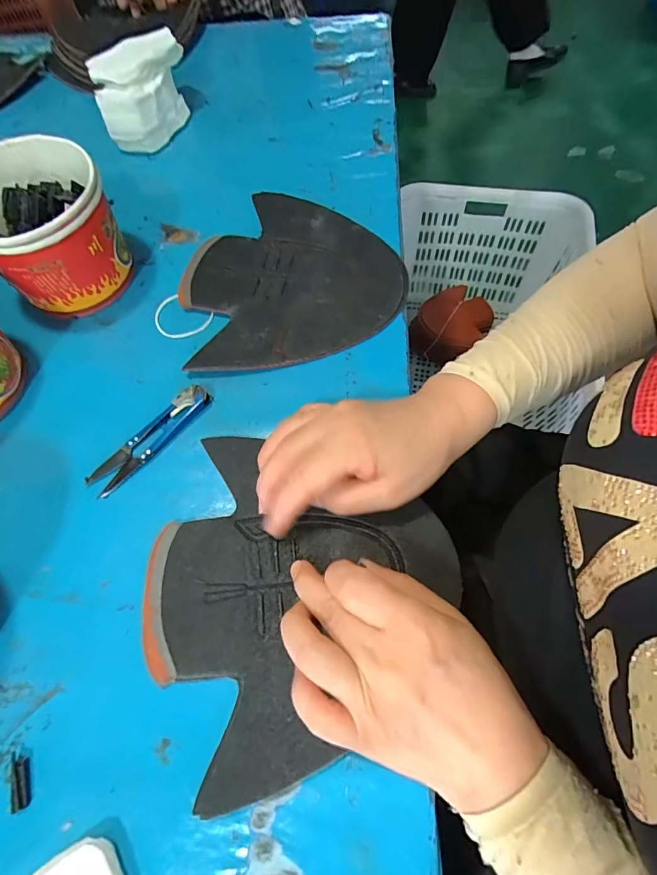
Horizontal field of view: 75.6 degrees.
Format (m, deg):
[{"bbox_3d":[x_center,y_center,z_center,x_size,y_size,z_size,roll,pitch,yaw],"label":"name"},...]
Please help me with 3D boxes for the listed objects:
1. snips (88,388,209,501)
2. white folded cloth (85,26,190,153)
[{"bbox_3d":[-0.130,0.000,0.311,0.025,0.010,0.103,40,73,19],"label":"snips"},{"bbox_3d":[-0.205,-0.376,0.457,0.073,0.070,0.111,14,66,10],"label":"white folded cloth"}]

